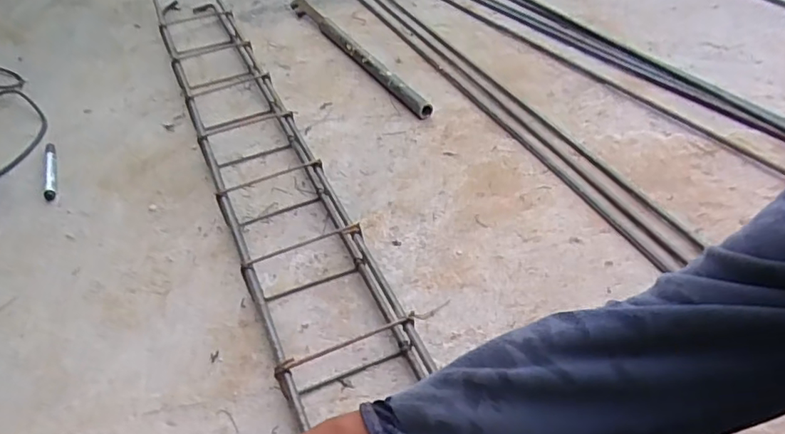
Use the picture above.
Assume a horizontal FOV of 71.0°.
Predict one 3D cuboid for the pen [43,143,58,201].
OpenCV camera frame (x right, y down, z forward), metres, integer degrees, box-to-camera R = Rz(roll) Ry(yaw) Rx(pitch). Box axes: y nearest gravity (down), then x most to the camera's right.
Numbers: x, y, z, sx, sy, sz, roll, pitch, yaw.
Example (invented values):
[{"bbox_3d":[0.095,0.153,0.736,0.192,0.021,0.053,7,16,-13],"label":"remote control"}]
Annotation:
[{"bbox_3d":[-0.549,-0.079,0.884,0.018,0.017,0.151,-19,45,-15],"label":"pen"}]

